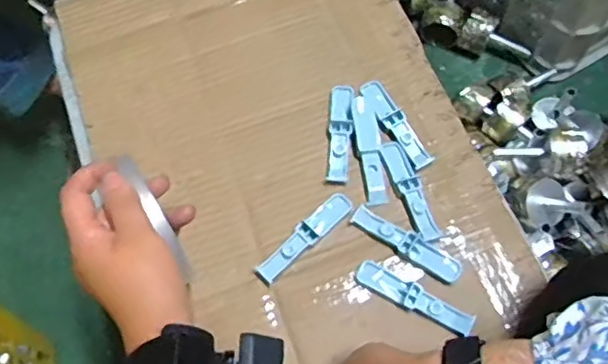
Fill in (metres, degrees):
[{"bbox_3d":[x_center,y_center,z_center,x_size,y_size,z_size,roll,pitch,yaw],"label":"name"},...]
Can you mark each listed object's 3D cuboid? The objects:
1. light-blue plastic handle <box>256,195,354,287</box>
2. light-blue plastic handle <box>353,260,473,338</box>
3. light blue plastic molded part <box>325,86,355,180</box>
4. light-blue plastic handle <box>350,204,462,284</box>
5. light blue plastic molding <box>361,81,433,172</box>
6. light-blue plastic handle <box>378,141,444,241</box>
[{"bbox_3d":[0.001,0.047,0.510,0.101,0.012,0.021,-43,72,-15],"label":"light-blue plastic handle"},{"bbox_3d":[0.090,0.093,0.489,0.100,0.005,0.021,24,70,12],"label":"light-blue plastic handle"},{"bbox_3d":[0.033,-0.046,0.548,0.021,0.006,0.097,3,67,3],"label":"light blue plastic molded part"},{"bbox_3d":[0.087,0.050,0.506,0.098,0.006,0.025,35,72,15],"label":"light-blue plastic handle"},{"bbox_3d":[0.086,-0.054,0.557,0.024,0.014,0.096,-26,69,-9],"label":"light blue plastic molding"},{"bbox_3d":[0.094,0.007,0.530,0.022,0.010,0.096,-20,68,-7],"label":"light-blue plastic handle"}]

